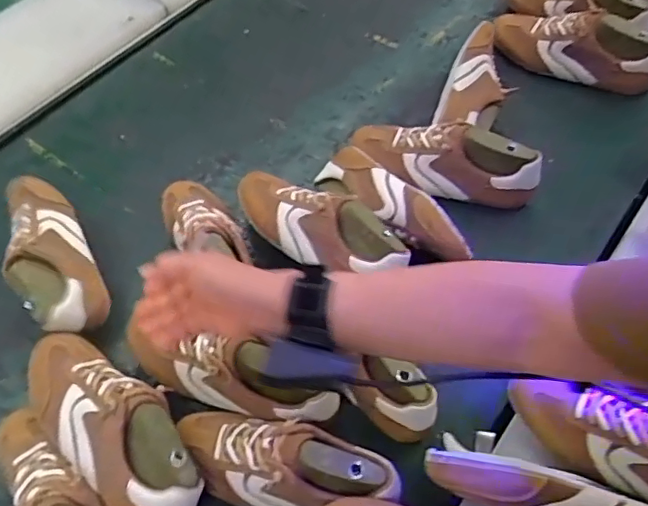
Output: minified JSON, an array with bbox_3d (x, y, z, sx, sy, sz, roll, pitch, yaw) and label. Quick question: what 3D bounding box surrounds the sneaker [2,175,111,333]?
[{"bbox_3d":[-0.351,0.004,0.725,0.093,0.083,0.230,-26,61,-13],"label":"sneaker"}]

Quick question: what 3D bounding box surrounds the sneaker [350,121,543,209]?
[{"bbox_3d":[0.166,-0.139,0.791,0.265,0.084,0.080,25,62,17],"label":"sneaker"}]

